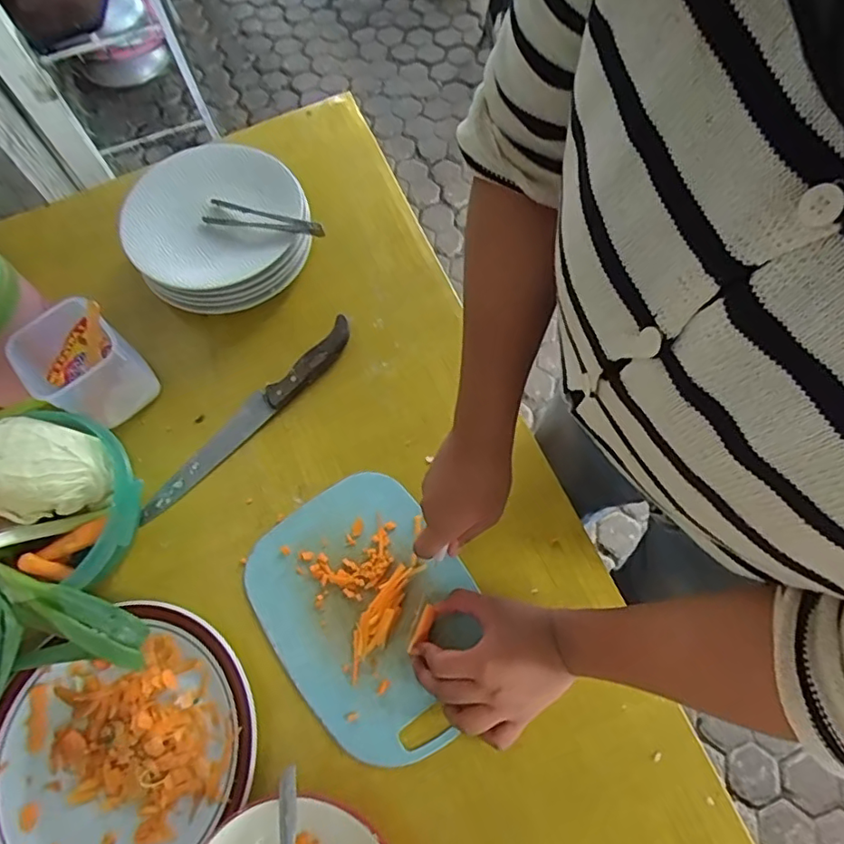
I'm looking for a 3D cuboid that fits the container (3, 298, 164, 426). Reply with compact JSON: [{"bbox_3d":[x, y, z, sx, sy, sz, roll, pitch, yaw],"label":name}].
[{"bbox_3d":[-0.344,-0.052,0.604,0.092,0.128,0.086,-43,72,-15],"label":"container"}]

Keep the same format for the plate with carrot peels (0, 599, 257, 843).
[{"bbox_3d":[-0.263,0.282,0.491,0.218,0.023,0.237,-1,67,2],"label":"plate with carrot peels"}]

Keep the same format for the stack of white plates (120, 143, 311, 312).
[{"bbox_3d":[-0.233,-0.223,0.673,0.196,0.068,0.187,-34,70,-12],"label":"stack of white plates"}]

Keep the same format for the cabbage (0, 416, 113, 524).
[{"bbox_3d":[-0.350,0.045,0.529,0.098,0.057,0.091,-1,67,2],"label":"cabbage"}]

